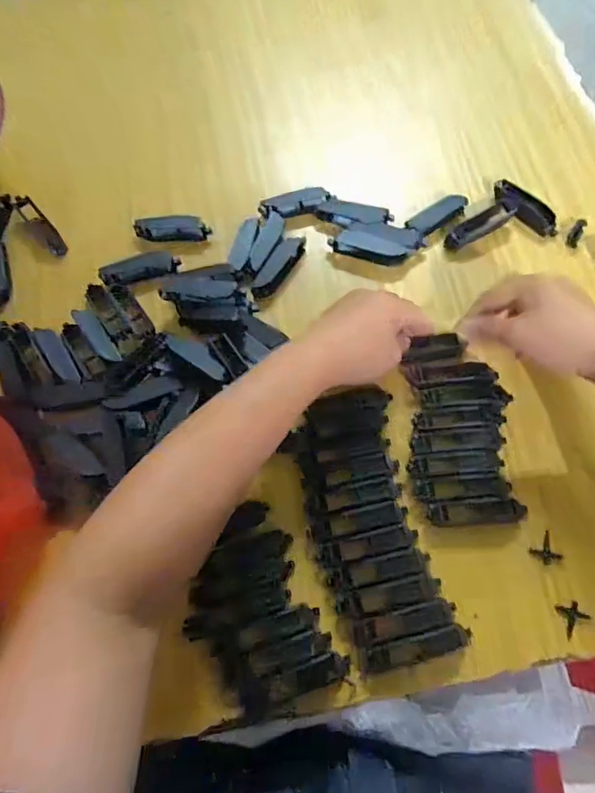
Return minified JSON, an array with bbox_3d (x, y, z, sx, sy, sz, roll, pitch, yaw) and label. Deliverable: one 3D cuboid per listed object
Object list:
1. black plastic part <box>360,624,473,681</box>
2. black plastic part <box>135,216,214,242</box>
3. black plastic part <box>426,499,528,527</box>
[{"bbox_3d":[0.081,0.173,0.339,0.078,0.006,0.016,-17,67,-5],"label":"black plastic part"},{"bbox_3d":[-0.122,-0.166,0.486,0.072,0.021,0.017,4,67,4],"label":"black plastic part"},{"bbox_3d":[0.135,0.087,0.372,0.073,0.004,0.018,-4,67,1],"label":"black plastic part"}]

